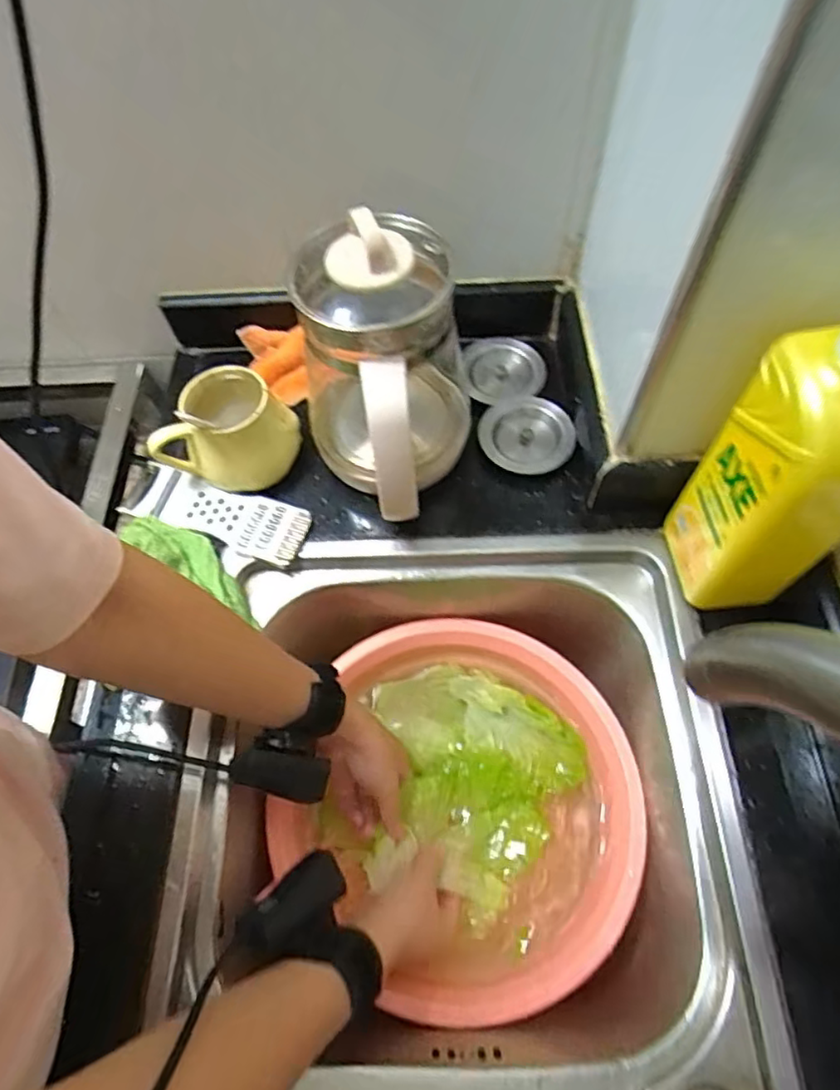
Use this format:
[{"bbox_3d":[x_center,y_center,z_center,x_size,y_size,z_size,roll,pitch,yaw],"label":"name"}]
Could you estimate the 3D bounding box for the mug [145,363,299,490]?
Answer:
[{"bbox_3d":[-0.163,-0.101,0.537,0.104,0.083,0.074,3,61,5],"label":"mug"}]

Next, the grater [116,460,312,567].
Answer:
[{"bbox_3d":[-0.178,-0.027,0.547,0.157,0.016,0.055,17,63,12],"label":"grater"}]

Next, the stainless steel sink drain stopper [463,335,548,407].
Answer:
[{"bbox_3d":[0.081,-0.173,0.604,0.081,0.019,0.084,-1,61,2],"label":"stainless steel sink drain stopper"}]

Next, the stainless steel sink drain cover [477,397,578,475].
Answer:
[{"bbox_3d":[0.097,-0.098,0.569,0.085,0.017,0.083,25,65,16],"label":"stainless steel sink drain cover"}]

